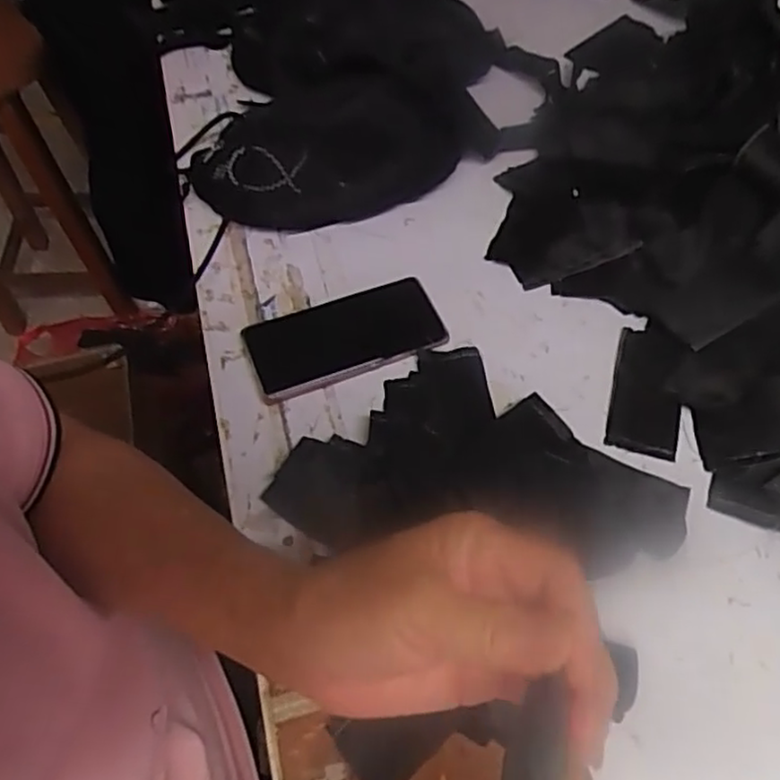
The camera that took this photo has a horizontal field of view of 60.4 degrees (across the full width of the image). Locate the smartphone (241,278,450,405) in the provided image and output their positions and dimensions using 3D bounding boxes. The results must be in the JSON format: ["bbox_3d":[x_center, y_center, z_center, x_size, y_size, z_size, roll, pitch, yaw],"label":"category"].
[{"bbox_3d":[-0.037,-0.045,0.560,0.157,0.013,0.076,-18,60,-12],"label":"smartphone"}]

